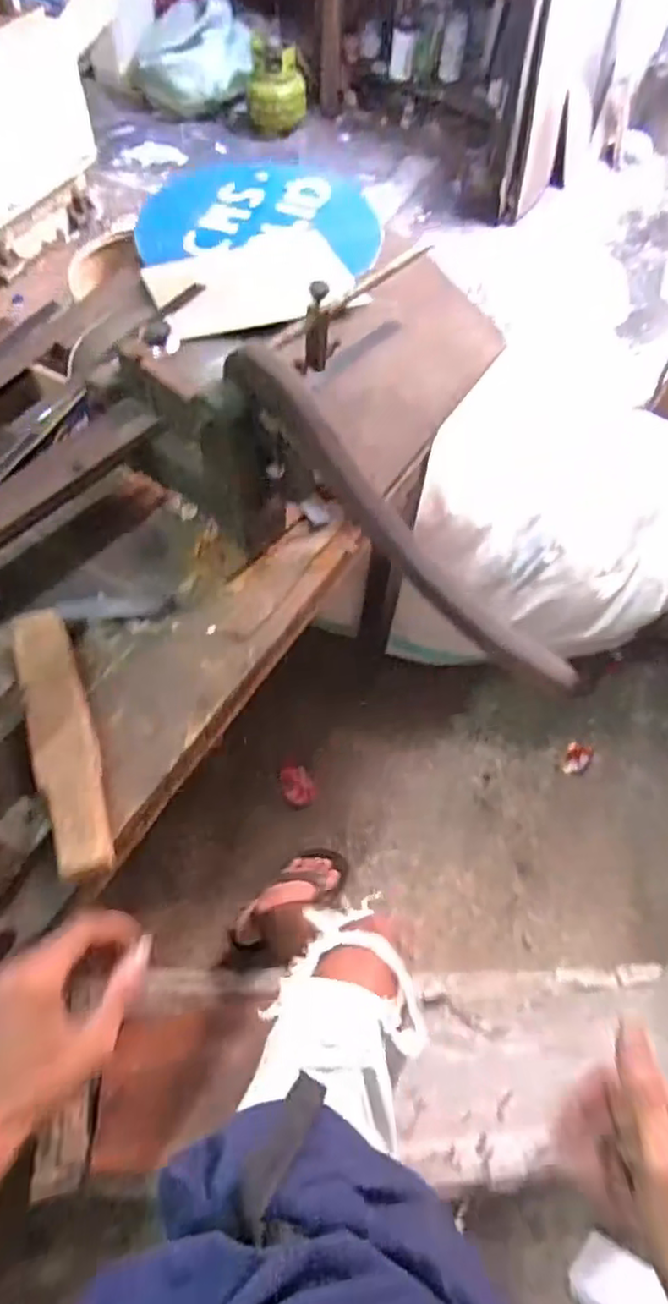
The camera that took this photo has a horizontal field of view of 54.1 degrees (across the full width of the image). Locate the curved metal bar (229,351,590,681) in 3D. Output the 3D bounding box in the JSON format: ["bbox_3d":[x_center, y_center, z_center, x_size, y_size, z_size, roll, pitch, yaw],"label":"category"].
[{"bbox_3d":[0.058,-0.115,0.605,0.420,0.069,0.024,46,68,-4],"label":"curved metal bar"}]

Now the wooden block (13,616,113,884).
[{"bbox_3d":[-0.269,0.081,0.650,0.054,0.033,0.280,-18,64,-12],"label":"wooden block"}]

